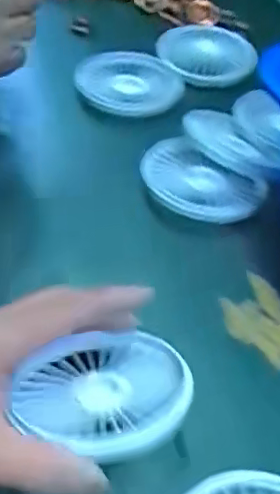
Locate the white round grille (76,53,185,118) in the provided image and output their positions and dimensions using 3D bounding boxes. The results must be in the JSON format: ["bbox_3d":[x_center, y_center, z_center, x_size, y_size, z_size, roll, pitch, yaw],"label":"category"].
[{"bbox_3d":[-0.009,-0.149,0.559,0.098,0.024,0.107,9,40,-8],"label":"white round grille"}]

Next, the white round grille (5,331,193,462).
[{"bbox_3d":[-0.018,0.070,0.301,0.082,0.013,0.084,-5,21,2],"label":"white round grille"}]

